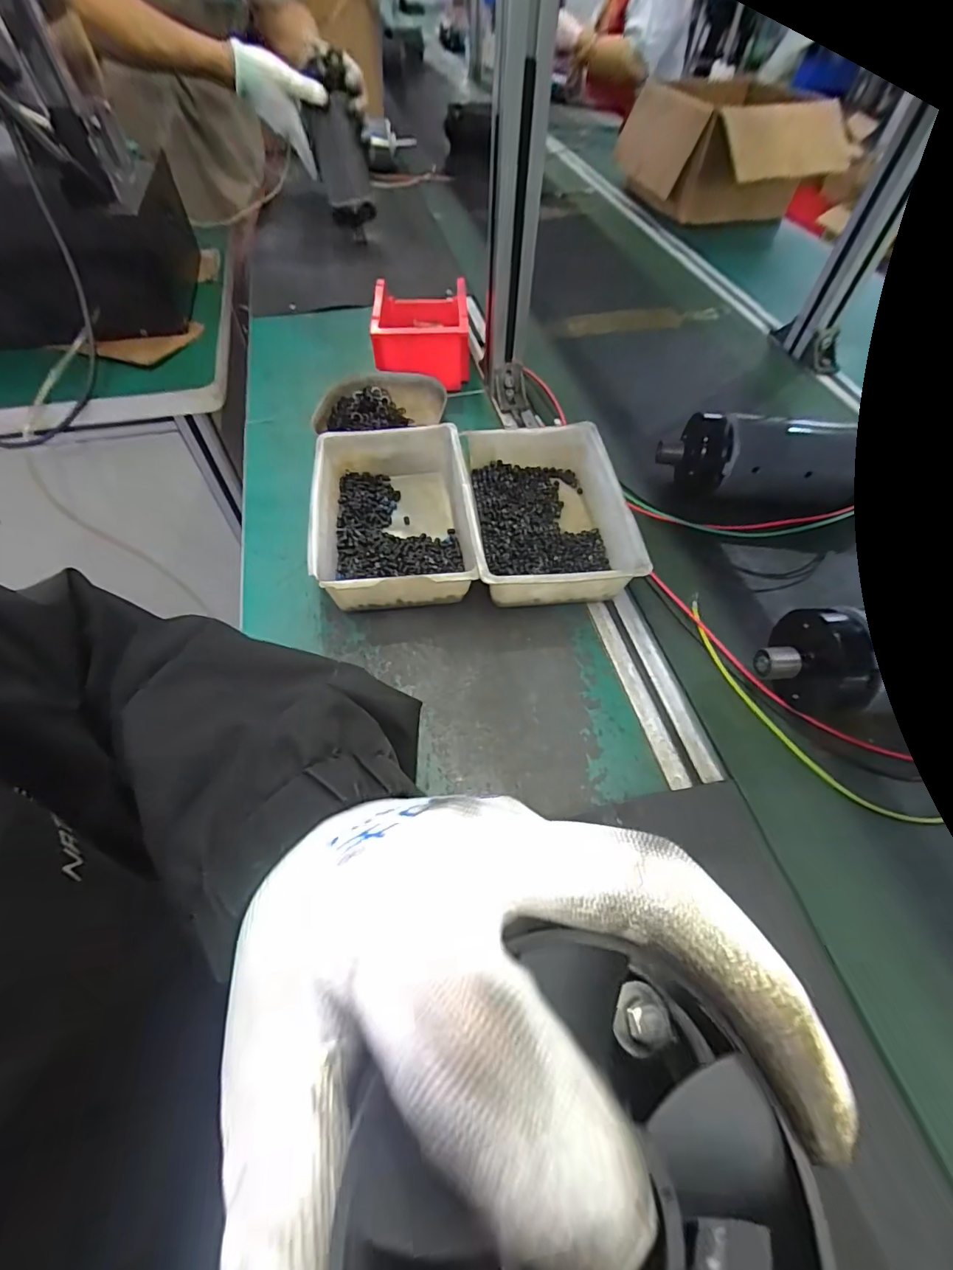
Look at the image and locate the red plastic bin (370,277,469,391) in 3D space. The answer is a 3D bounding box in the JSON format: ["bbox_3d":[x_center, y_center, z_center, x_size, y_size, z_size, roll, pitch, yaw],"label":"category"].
[{"bbox_3d":[-0.073,-0.404,0.639,0.117,0.073,0.165,-3,56,-2],"label":"red plastic bin"}]

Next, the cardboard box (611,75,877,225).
[{"bbox_3d":[0.439,-0.896,0.886,0.192,0.166,0.391,-24,60,-16],"label":"cardboard box"}]

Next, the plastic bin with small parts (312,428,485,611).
[{"bbox_3d":[-0.079,-0.112,0.461,0.143,0.055,0.204,-5,56,-4],"label":"plastic bin with small parts"}]

